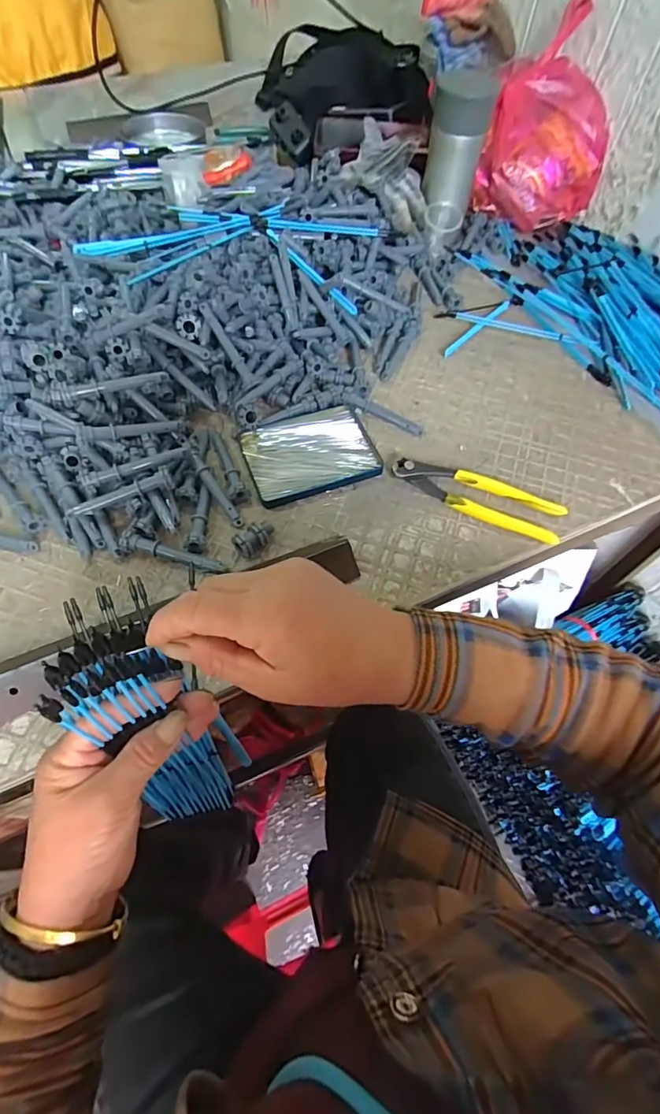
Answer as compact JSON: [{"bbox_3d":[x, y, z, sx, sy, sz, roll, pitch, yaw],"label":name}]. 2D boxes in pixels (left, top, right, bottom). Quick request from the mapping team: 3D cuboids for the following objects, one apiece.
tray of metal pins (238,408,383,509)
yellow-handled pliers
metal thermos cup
[{"bbox_3d":[-0.021,-0.108,0.491,0.127,0.011,0.098,-17,63,-12],"label":"tray of metal pins"},{"bbox_3d":[0.142,-0.062,0.465,0.161,0.017,0.048,27,63,11],"label":"yellow-handled pliers"},{"bbox_3d":[0.160,-0.514,0.615,0.064,0.142,0.054,-2,61,-4],"label":"metal thermos cup"}]

